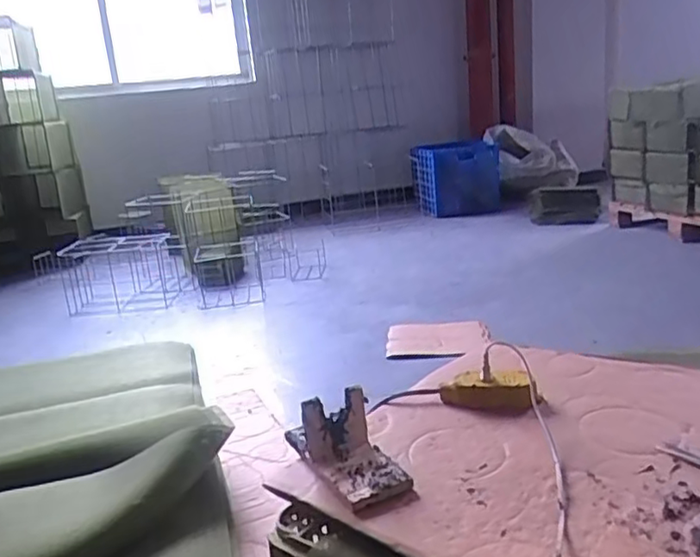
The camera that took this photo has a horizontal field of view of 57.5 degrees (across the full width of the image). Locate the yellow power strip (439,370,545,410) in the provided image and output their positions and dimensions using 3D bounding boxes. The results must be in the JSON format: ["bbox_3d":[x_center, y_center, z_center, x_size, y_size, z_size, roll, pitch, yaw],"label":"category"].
[{"bbox_3d":[0.200,0.158,0.911,0.141,0.044,0.055,0,16,18],"label":"yellow power strip"}]

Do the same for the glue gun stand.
[{"bbox_3d":[-0.005,0.193,0.784,0.085,0.078,0.191,-13,17,-27],"label":"glue gun stand"}]

